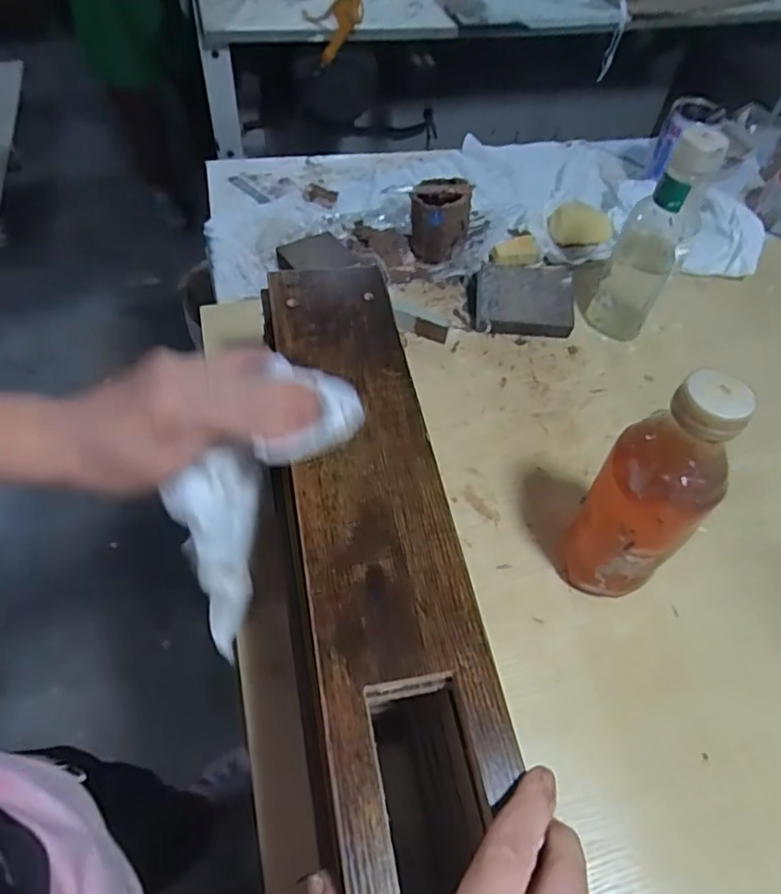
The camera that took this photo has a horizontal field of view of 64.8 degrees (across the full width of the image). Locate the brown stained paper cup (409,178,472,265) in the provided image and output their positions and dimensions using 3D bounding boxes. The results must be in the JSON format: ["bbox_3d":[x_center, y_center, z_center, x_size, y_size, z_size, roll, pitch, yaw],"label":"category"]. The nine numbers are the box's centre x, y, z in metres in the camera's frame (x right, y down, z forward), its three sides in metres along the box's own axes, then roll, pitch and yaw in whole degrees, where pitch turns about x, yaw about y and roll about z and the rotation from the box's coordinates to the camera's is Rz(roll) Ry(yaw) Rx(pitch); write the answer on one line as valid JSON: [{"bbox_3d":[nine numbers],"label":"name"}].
[{"bbox_3d":[0.055,-0.253,0.694,0.062,0.076,0.063,2,54,-3],"label":"brown stained paper cup"}]

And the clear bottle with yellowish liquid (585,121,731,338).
[{"bbox_3d":[0.247,-0.193,0.582,0.066,0.204,0.062,25,56,12],"label":"clear bottle with yellowish liquid"}]

